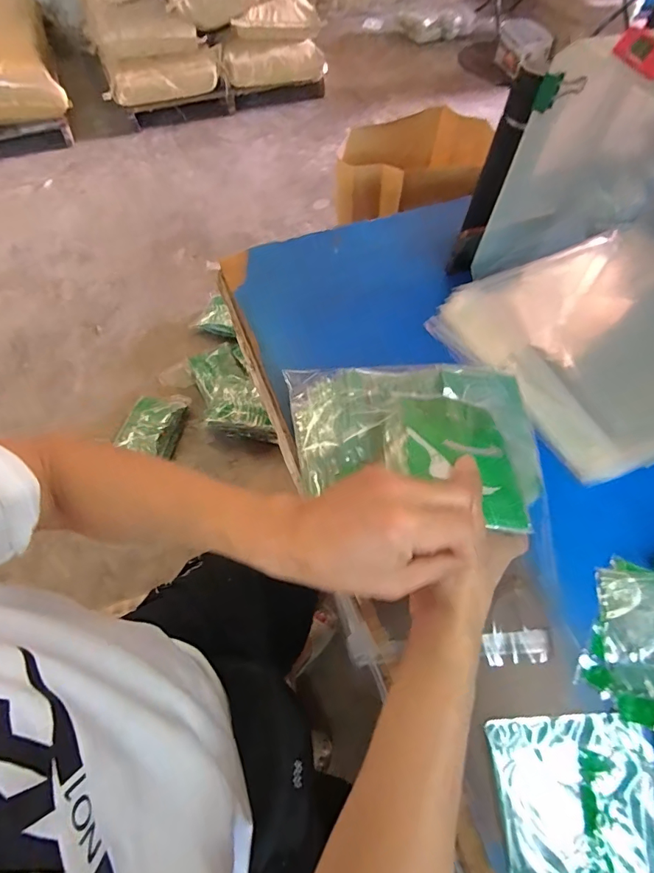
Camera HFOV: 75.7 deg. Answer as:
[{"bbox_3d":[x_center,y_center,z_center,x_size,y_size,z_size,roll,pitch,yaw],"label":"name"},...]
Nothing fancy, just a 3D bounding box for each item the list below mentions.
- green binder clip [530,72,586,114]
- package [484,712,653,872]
[{"bbox_3d":[0.247,-0.367,0.446,0.057,0.031,0.016,-26,64,-15],"label":"green binder clip"},{"bbox_3d":[0.243,0.309,0.339,0.209,0.024,0.134,8,61,4],"label":"package"}]

